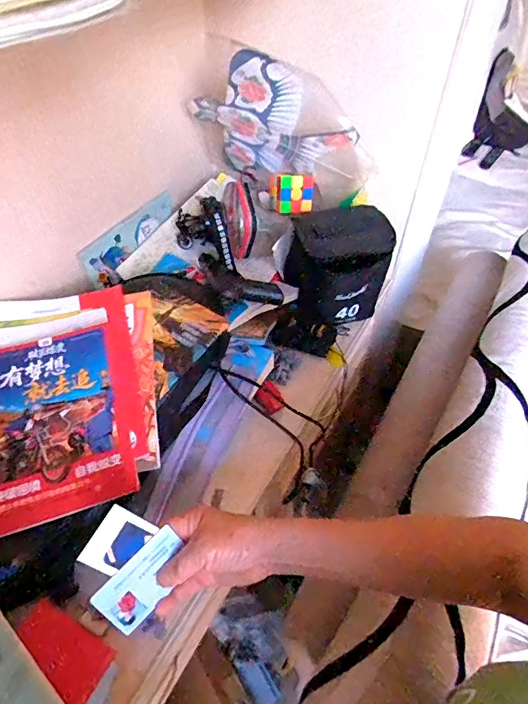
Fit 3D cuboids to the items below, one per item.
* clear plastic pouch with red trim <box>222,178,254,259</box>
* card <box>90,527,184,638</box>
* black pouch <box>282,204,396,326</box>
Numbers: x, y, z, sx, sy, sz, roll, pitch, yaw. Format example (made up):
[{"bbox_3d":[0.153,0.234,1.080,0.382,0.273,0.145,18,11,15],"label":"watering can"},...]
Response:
[{"bbox_3d":[-0.041,-0.215,0.748,0.051,0.122,0.045,-4,25,-3],"label":"clear plastic pouch with red trim"},{"bbox_3d":[-0.106,0.203,0.402,0.082,0.051,0.004,-40,16,-17],"label":"card"},{"bbox_3d":[0.117,-0.145,0.738,0.167,0.187,0.047,14,13,14],"label":"black pouch"}]

